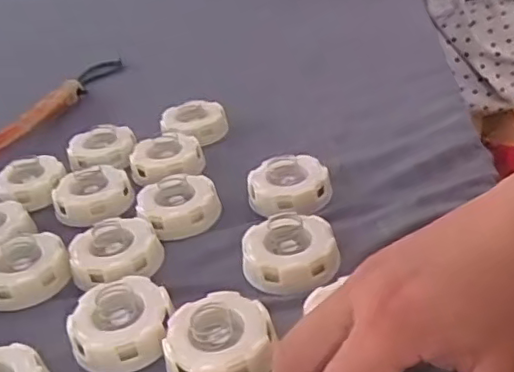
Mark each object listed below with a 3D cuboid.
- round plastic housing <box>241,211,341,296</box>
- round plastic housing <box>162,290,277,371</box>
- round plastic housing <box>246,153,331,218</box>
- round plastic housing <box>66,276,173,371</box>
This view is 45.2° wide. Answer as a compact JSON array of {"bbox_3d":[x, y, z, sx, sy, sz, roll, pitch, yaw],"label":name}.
[{"bbox_3d":[0.022,0.045,0.404,0.060,0.027,0.053,-11,32,-4],"label":"round plastic housing"},{"bbox_3d":[-0.021,0.086,0.343,0.059,0.027,0.056,-6,32,4],"label":"round plastic housing"},{"bbox_3d":[0.024,-0.002,0.479,0.061,0.020,0.061,-6,32,4],"label":"round plastic housing"},{"bbox_3d":[-0.079,0.081,0.362,0.056,0.028,0.052,-6,32,4],"label":"round plastic housing"}]

